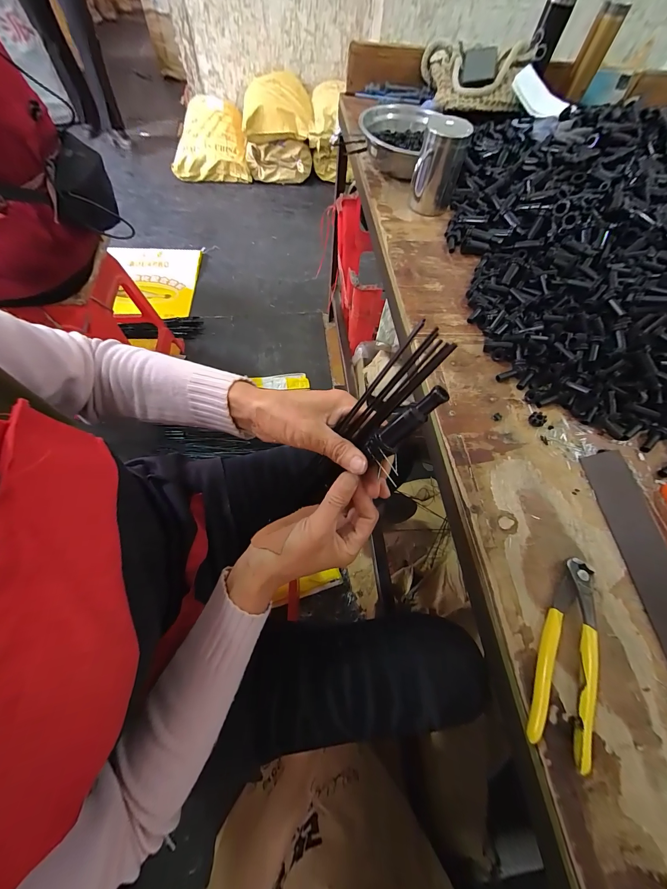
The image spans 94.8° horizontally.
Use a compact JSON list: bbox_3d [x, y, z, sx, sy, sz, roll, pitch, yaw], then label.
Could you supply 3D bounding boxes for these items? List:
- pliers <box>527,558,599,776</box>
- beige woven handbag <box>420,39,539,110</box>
[{"bbox_3d":[0.222,0.190,0.288,0.045,0.023,0.164,26,68,11],"label":"pliers"},{"bbox_3d":[0.347,-0.913,0.760,0.271,0.082,0.195,15,64,3],"label":"beige woven handbag"}]

